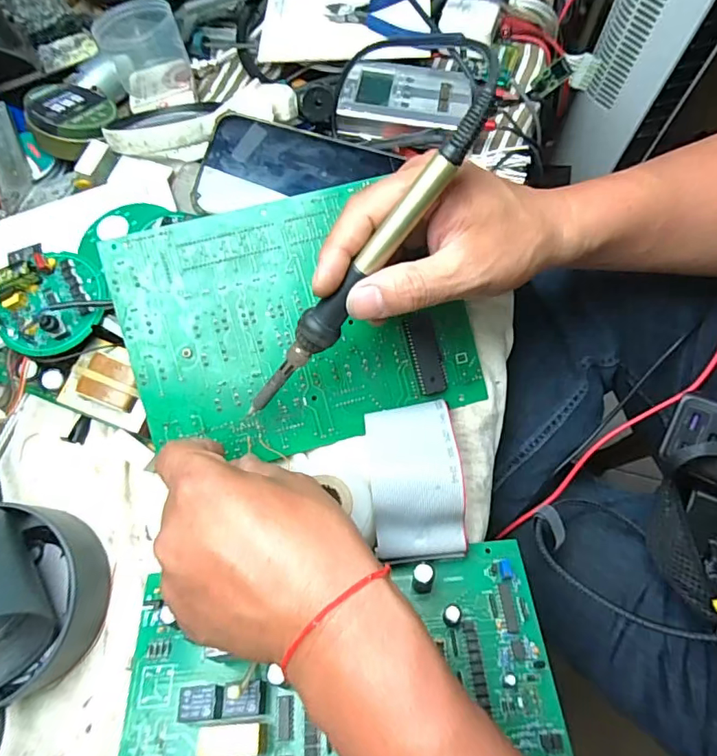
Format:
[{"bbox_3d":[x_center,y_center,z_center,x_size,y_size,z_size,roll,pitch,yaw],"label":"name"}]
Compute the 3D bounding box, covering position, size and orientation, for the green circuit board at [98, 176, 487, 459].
[{"bbox_3d":[-0.038,-0.036,0.318,0.212,0.006,0.157,-15,93,-6],"label":"green circuit board"}]

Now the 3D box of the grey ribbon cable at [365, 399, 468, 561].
[{"bbox_3d":[0.033,0.059,0.291,0.051,0.035,0.087,-6,69,0],"label":"grey ribbon cable"}]

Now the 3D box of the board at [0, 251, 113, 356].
[{"bbox_3d":[-0.196,-0.049,0.312,0.067,0.021,0.062,-1,69,2],"label":"board"}]

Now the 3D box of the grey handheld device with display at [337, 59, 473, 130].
[{"bbox_3d":[0.039,-0.226,0.398,0.098,0.019,0.067,10,70,6],"label":"grey handheld device with display"}]

